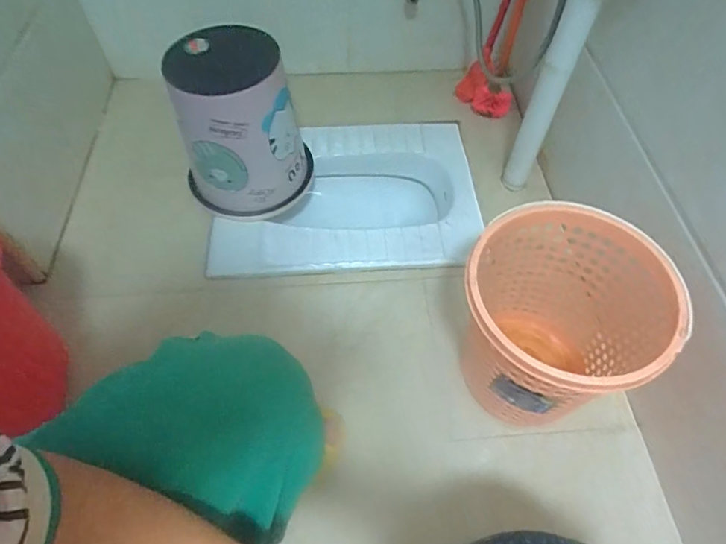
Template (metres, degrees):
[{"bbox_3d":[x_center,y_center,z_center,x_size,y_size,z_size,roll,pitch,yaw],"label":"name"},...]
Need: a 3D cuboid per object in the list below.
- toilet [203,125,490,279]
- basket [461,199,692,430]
[{"bbox_3d":[-0.035,-0.133,1.109,0.534,0.165,0.413,-3,56,-2],"label":"toilet"},{"bbox_3d":[0.264,0.082,0.721,0.243,0.267,0.248,0,56,0],"label":"basket"}]

